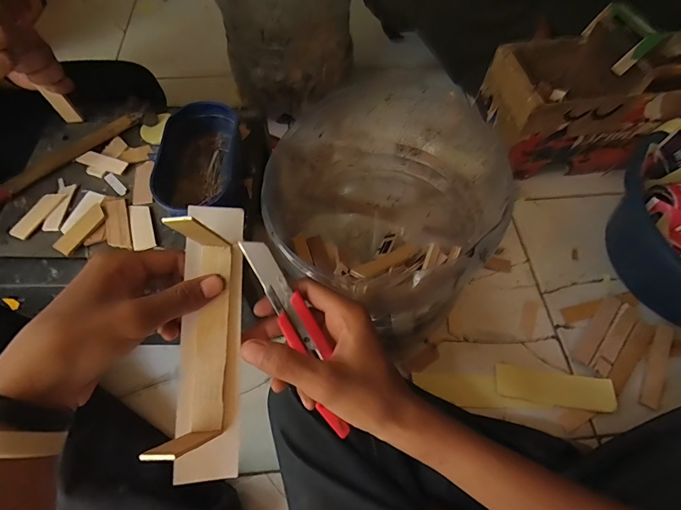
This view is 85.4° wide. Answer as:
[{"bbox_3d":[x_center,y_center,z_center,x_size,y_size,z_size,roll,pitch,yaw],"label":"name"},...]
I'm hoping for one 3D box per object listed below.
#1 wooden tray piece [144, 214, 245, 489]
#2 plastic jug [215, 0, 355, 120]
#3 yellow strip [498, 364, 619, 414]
[{"bbox_3d":[-0.100,0.057,0.268,0.049,0.039,0.196,-2,76,-2],"label":"wooden tray piece"},{"bbox_3d":[-0.083,-0.416,0.642,0.166,0.262,0.205,36,66,17],"label":"plastic jug"},{"bbox_3d":[0.302,0.187,0.518,0.158,0.011,0.042,9,62,3],"label":"yellow strip"}]

